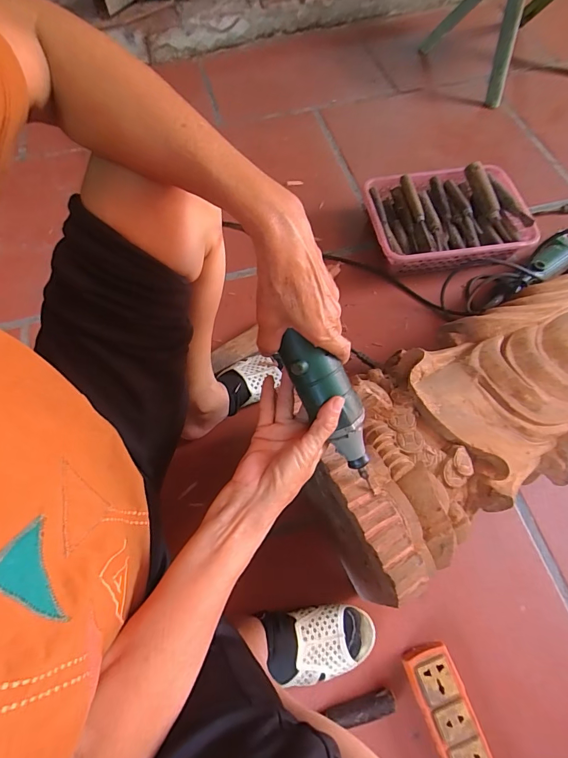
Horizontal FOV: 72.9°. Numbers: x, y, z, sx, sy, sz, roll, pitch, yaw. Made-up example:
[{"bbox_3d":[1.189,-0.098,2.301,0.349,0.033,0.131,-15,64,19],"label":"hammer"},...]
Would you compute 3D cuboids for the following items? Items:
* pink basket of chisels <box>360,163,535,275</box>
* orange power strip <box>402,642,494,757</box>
[{"bbox_3d":[0.335,-0.332,0.809,0.305,0.101,0.226,-8,66,-3],"label":"pink basket of chisels"},{"bbox_3d":[0.220,0.455,0.491,0.062,0.044,0.198,-19,67,-7],"label":"orange power strip"}]

